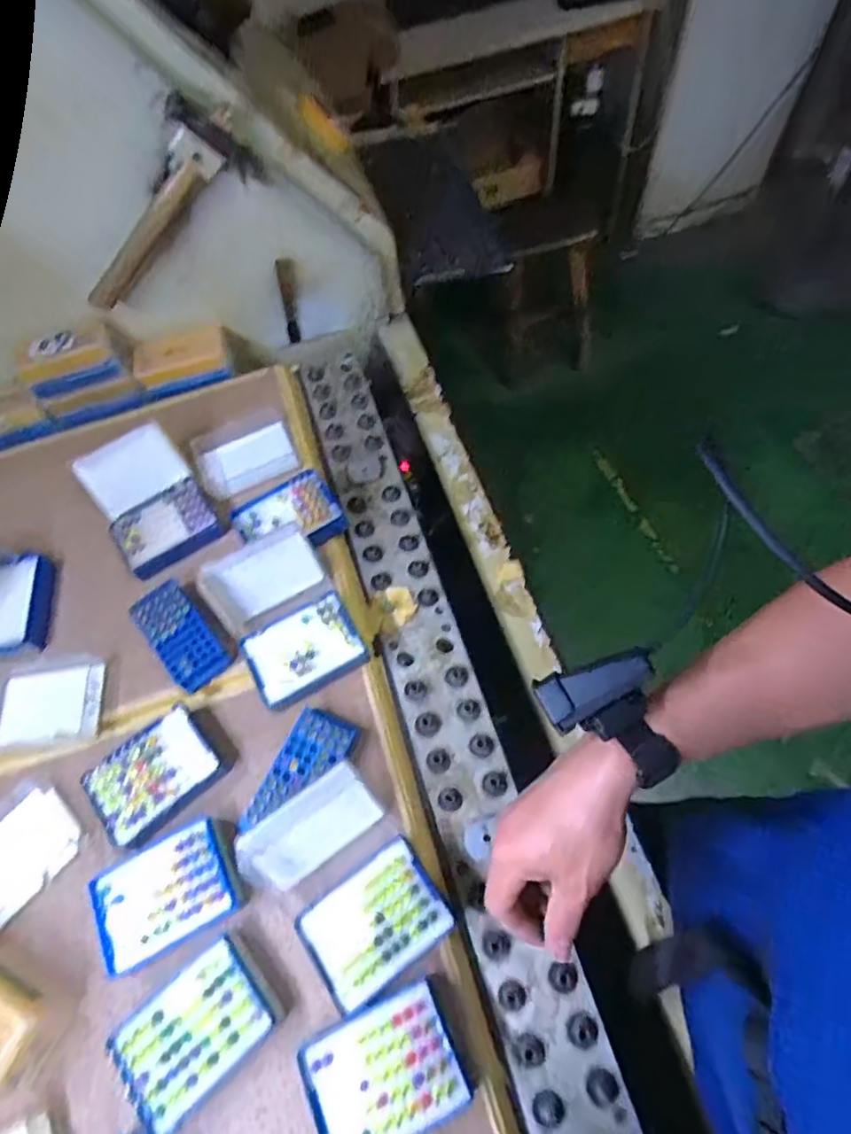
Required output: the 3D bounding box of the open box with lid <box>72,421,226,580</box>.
[{"bbox_3d":[-0.304,-0.070,0.660,0.107,0.054,0.162,-33,64,-11],"label":"open box with lid"}]

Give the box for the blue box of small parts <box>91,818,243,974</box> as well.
[{"bbox_3d":[-0.211,0.270,0.492,0.107,0.029,0.081,-28,63,-9],"label":"blue box of small parts"}]

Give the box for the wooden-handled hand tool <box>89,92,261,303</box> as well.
[{"bbox_3d":[-0.305,-0.400,0.690,0.265,0.110,0.051,-31,57,32],"label":"wooden-handled hand tool"}]

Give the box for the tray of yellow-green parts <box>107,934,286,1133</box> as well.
[{"bbox_3d":[-0.170,0.348,0.447,0.106,0.034,0.076,-40,65,-14],"label":"tray of yellow-green parts"}]

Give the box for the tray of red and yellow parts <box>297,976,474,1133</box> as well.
[{"bbox_3d":[-0.029,0.359,0.424,0.106,0.048,0.076,-26,63,-7],"label":"tray of red and yellow parts"}]

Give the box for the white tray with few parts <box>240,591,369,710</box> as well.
[{"bbox_3d":[-0.116,0.084,0.578,0.104,0.039,0.079,-29,63,-9],"label":"white tray with few parts"}]

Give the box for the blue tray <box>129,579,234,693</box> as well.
[{"bbox_3d":[-0.246,0.069,0.599,0.053,0.027,0.114,-38,65,-14],"label":"blue tray"}]

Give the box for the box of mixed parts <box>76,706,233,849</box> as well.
[{"bbox_3d":[-0.239,0.186,0.533,0.080,0.035,0.104,39,72,23],"label":"box of mixed parts"}]

